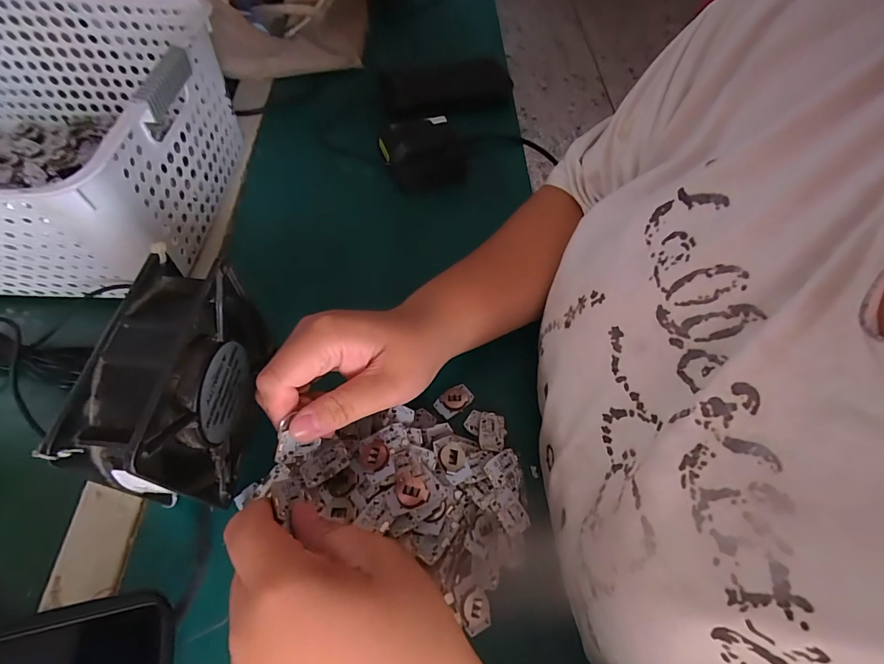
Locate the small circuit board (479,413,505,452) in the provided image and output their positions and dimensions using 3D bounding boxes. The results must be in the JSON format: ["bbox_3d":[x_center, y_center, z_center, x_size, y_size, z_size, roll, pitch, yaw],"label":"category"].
[{"bbox_3d":[0.035,0.073,0.305,0.017,0.010,0.029,3,59,0],"label":"small circuit board"}]

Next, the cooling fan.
[{"bbox_3d":[-0.147,0.034,0.253,0.043,0.116,0.129,3,59,0],"label":"cooling fan"}]

